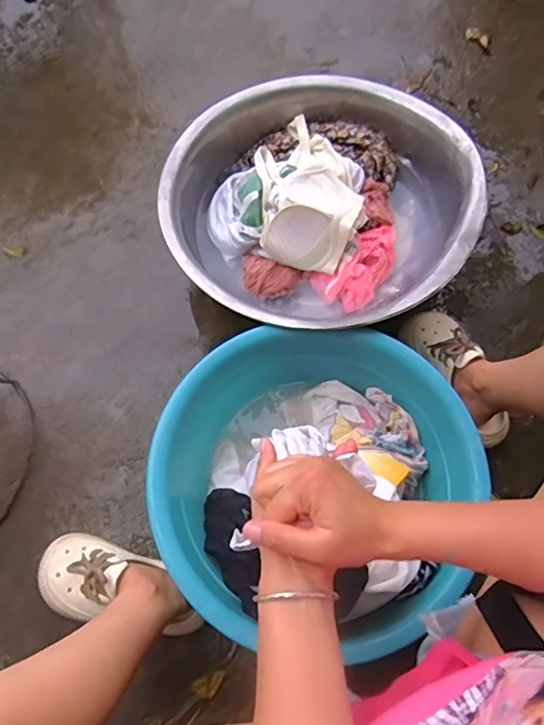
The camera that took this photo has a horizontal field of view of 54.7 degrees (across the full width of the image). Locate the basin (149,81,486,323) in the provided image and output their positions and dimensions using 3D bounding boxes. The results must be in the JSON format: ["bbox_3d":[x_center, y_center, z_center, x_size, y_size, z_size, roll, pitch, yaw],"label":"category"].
[{"bbox_3d":[0.076,-0.275,0.949,0.509,0.197,0.500,0,69,1],"label":"basin"}]

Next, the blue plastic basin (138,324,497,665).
[{"bbox_3d":[0.060,0.162,0.768,0.408,0.166,0.431,0,69,1],"label":"blue plastic basin"}]

